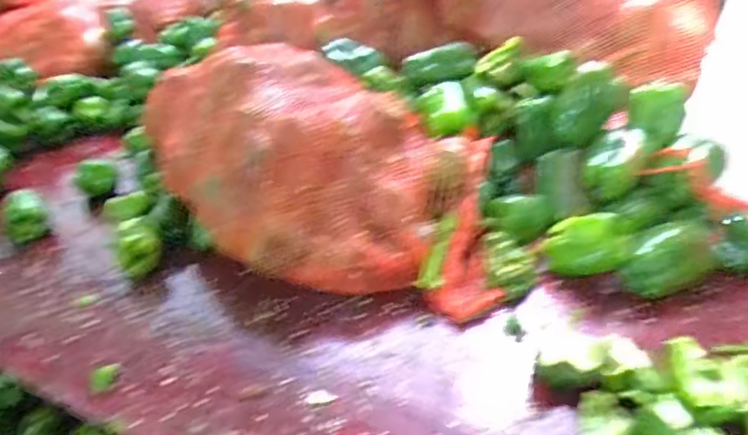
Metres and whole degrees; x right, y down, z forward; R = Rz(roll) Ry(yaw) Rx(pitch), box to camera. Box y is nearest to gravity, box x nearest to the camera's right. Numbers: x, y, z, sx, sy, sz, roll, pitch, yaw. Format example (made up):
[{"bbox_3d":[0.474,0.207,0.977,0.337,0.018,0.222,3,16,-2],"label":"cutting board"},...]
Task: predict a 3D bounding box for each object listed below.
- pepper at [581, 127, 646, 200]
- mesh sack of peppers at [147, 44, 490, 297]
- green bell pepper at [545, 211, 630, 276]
[{"bbox_3d":[0.351,-0.076,0.825,0.086,0.067,0.077,11,38,20],"label":"pepper"},{"bbox_3d":[-0.129,-0.090,0.879,0.521,0.243,0.328,25,45,34],"label":"mesh sack of peppers"},{"bbox_3d":[0.286,0.034,0.763,0.108,0.070,0.061,8,38,16],"label":"green bell pepper"}]

